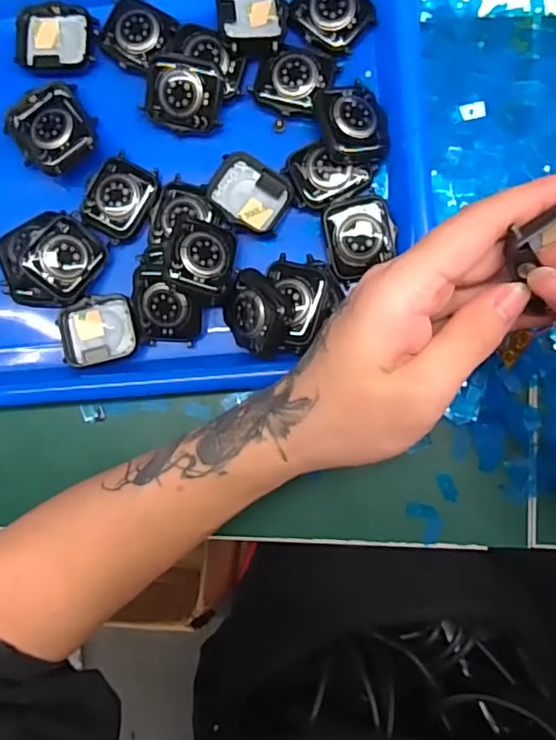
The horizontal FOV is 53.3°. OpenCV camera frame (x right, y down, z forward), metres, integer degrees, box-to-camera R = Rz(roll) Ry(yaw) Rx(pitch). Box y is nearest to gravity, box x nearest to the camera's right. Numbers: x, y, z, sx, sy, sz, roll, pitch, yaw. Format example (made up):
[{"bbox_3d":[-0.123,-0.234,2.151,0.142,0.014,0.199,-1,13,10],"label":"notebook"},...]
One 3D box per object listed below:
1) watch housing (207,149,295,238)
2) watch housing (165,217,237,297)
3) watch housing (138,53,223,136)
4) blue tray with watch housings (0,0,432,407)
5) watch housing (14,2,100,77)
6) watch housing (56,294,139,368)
[{"bbox_3d":[-0.016,-0.099,0.313,0.042,0.015,0.038,25,90,5],"label":"watch housing"},{"bbox_3d":[-0.041,-0.062,0.301,0.038,0.011,0.040,8,81,-22],"label":"watch housing"},{"bbox_3d":[-0.053,-0.155,0.311,0.043,0.013,0.038,14,111,2],"label":"watch housing"},{"bbox_3d":[-0.085,-0.119,0.311,0.321,0.034,0.260,-5,88,4],"label":"blue tray with watch housings"},{"bbox_3d":[-0.129,-0.193,0.324,0.046,0.008,0.037,9,89,5],"label":"watch housing"},{"bbox_3d":[-0.102,-0.023,0.319,0.045,0.012,0.038,-11,87,4],"label":"watch housing"}]

